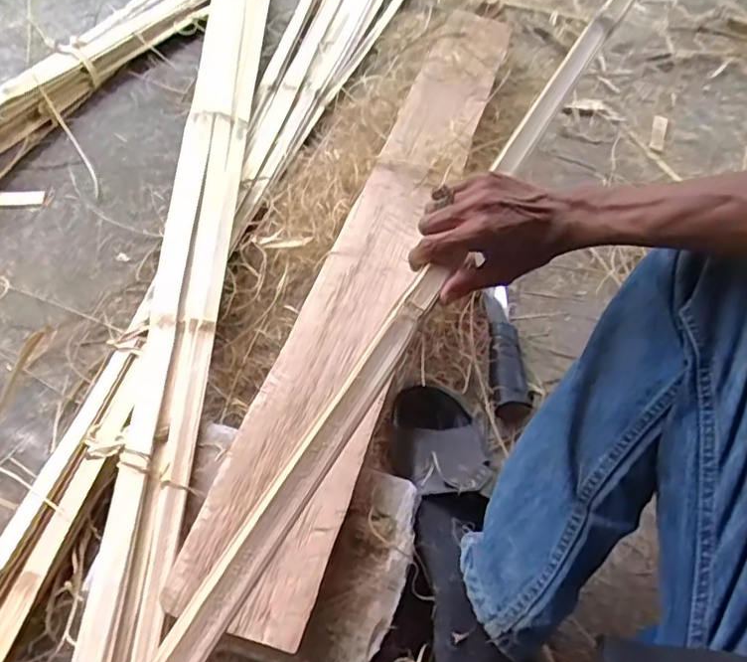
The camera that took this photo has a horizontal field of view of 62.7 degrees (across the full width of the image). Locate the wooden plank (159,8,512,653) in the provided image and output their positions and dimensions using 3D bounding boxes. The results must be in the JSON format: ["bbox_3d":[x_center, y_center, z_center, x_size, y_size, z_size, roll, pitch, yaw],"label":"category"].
[{"bbox_3d":[0.034,-0.152,0.804,0.128,0.052,1.045,17,57,7],"label":"wooden plank"}]

